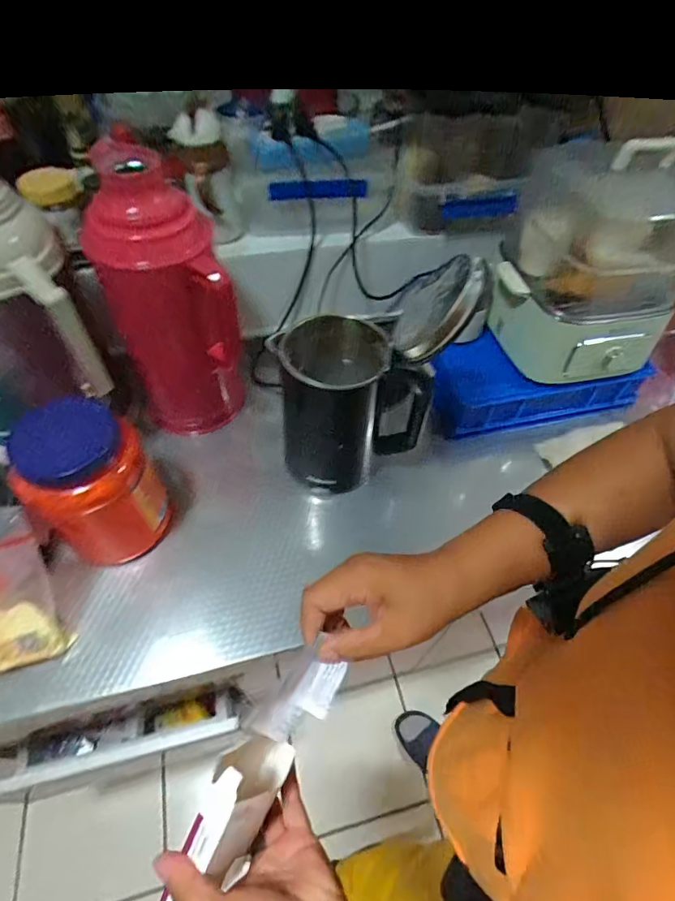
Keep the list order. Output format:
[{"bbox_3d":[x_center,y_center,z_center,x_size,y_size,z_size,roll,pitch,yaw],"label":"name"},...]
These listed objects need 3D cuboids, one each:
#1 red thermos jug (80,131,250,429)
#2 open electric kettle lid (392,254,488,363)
[{"bbox_3d":[-0.225,-0.197,0.623,0.147,0.352,0.151,-17,56,-15],"label":"red thermos jug"},{"bbox_3d":[0.104,-0.155,0.498,0.022,0.128,0.113,27,44,-28],"label":"open electric kettle lid"}]

